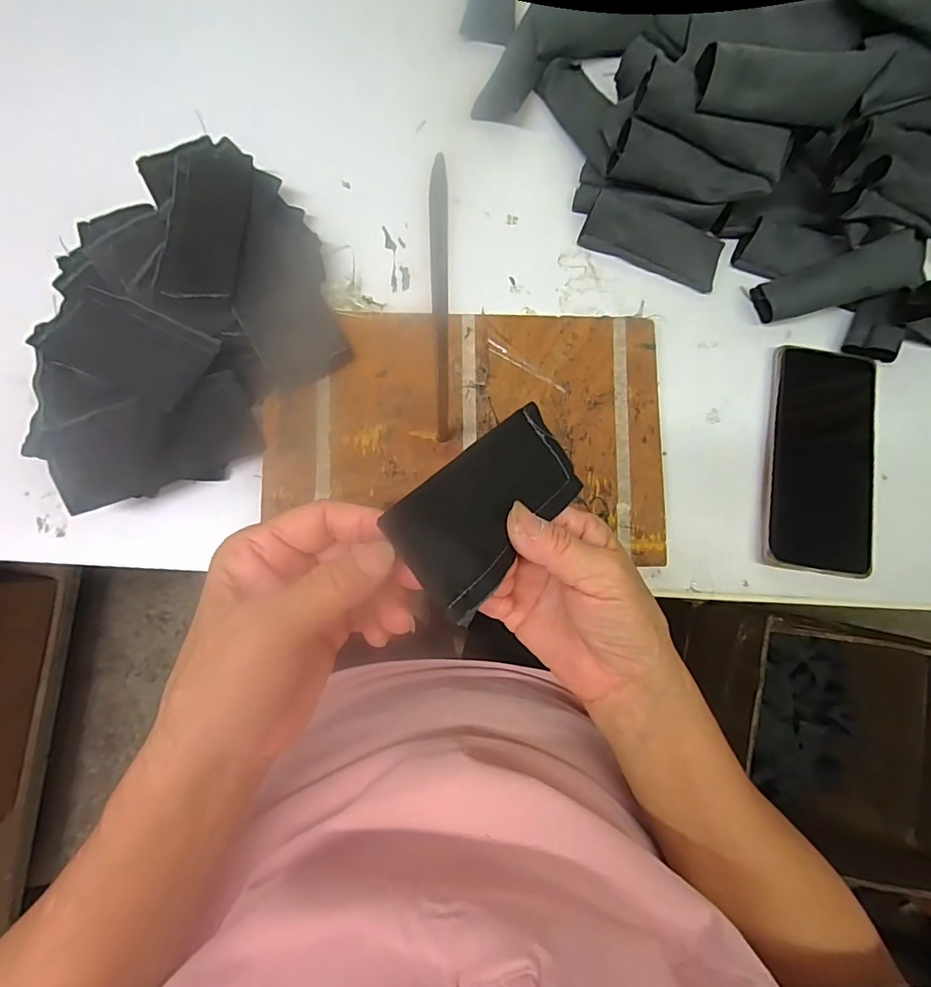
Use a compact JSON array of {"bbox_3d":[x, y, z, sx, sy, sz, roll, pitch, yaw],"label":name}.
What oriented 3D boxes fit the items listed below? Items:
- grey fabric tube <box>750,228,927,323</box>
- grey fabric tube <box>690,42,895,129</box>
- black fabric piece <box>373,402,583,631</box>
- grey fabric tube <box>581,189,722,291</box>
[{"bbox_3d":[0.274,-0.152,0.363,0.120,0.028,0.038,-17,85,10],"label":"grey fabric tube"},{"bbox_3d":[0.195,-0.247,0.308,0.104,0.028,0.031,2,81,-3],"label":"grey fabric tube"},{"bbox_3d":[0.016,0.002,0.237,0.052,0.016,0.113,45,51,2],"label":"black fabric piece"},{"bbox_3d":[0.140,-0.187,0.370,0.102,0.028,0.041,19,83,-1],"label":"grey fabric tube"}]

